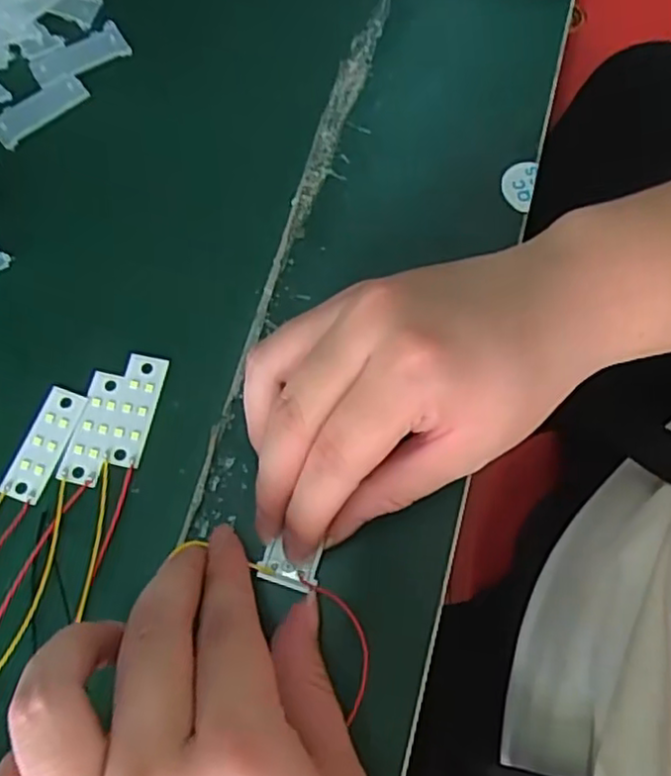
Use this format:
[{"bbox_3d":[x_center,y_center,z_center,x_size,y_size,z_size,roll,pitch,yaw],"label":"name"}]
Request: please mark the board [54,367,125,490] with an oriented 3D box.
[{"bbox_3d":[-0.097,0.015,0.270,0.015,0.004,0.046,11,70,1],"label":"board"}]

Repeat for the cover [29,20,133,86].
[{"bbox_3d":[-0.125,-0.163,0.334,0.047,0.005,0.020,-33,75,-13],"label":"cover"}]

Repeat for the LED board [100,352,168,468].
[{"bbox_3d":[-0.081,0.008,0.273,0.015,0.004,0.046,11,70,1],"label":"LED board"}]

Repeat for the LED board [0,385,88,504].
[{"bbox_3d":[-0.114,0.022,0.268,0.018,0.004,0.046,21,71,5],"label":"LED board"}]

